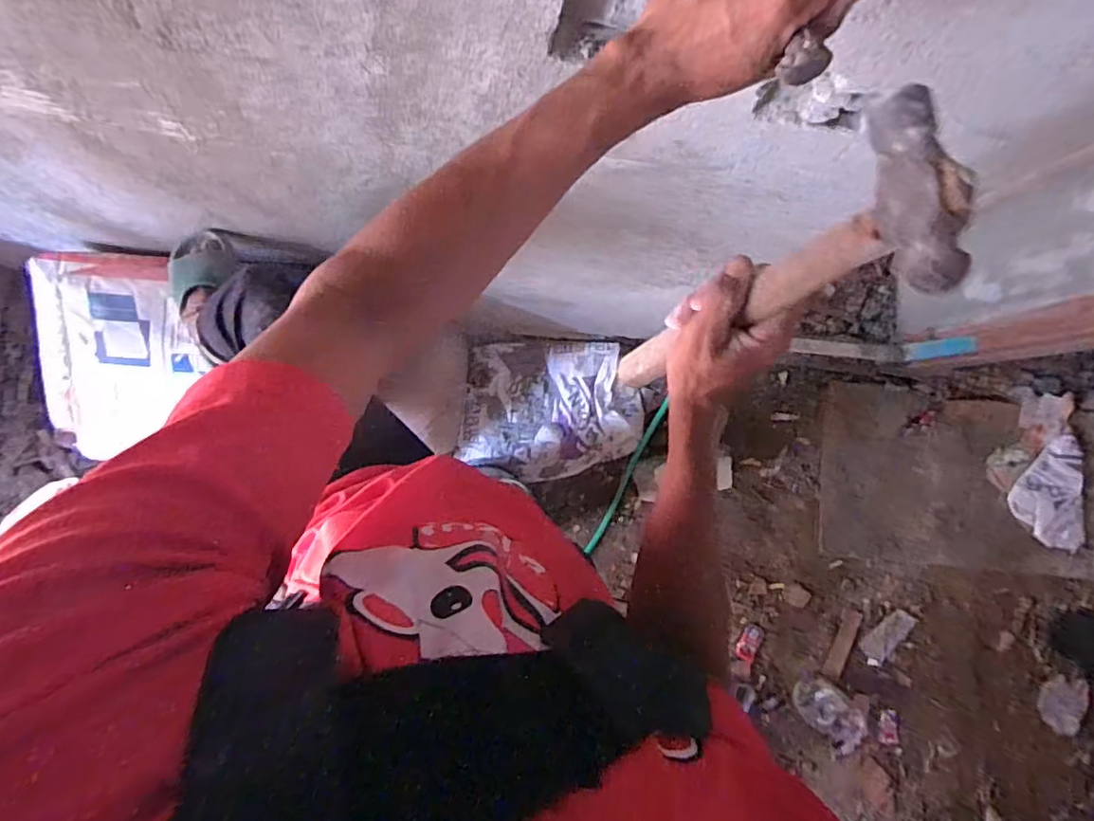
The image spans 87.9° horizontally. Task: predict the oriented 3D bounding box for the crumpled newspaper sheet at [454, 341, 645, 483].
[{"bbox_3d":[0.001,0.003,1.881,0.574,0.130,0.444,-4,88,-9],"label":"crumpled newspaper sheet"}]

